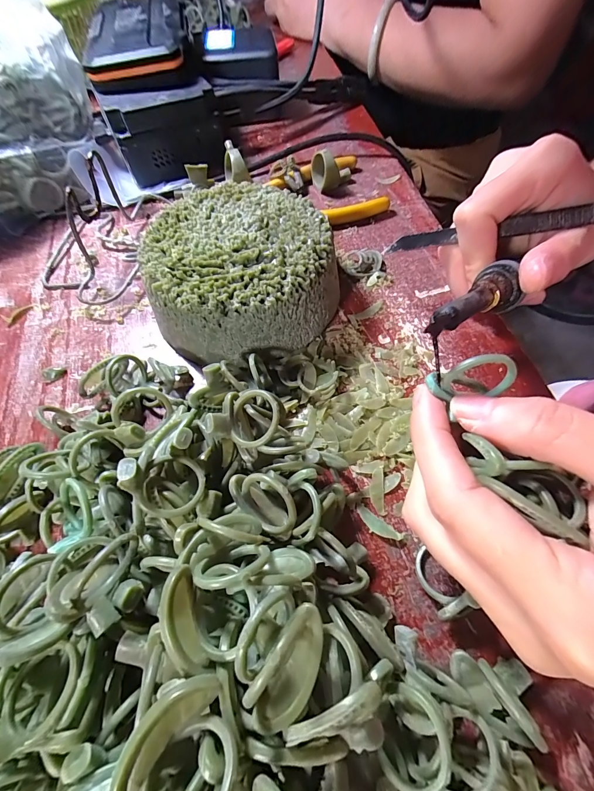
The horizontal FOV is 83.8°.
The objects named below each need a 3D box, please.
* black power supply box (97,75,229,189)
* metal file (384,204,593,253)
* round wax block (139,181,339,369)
[{"bbox_3d":[-0.095,-0.198,0.252,0.077,0.050,0.032,-14,62,-6],"label":"black power supply box"},{"bbox_3d":[0.127,-0.083,0.153,0.164,0.008,0.006,0,60,21],"label":"metal file"},{"bbox_3d":[-0.031,-0.069,0.185,0.094,0.045,0.093,-1,62,1],"label":"round wax block"}]

